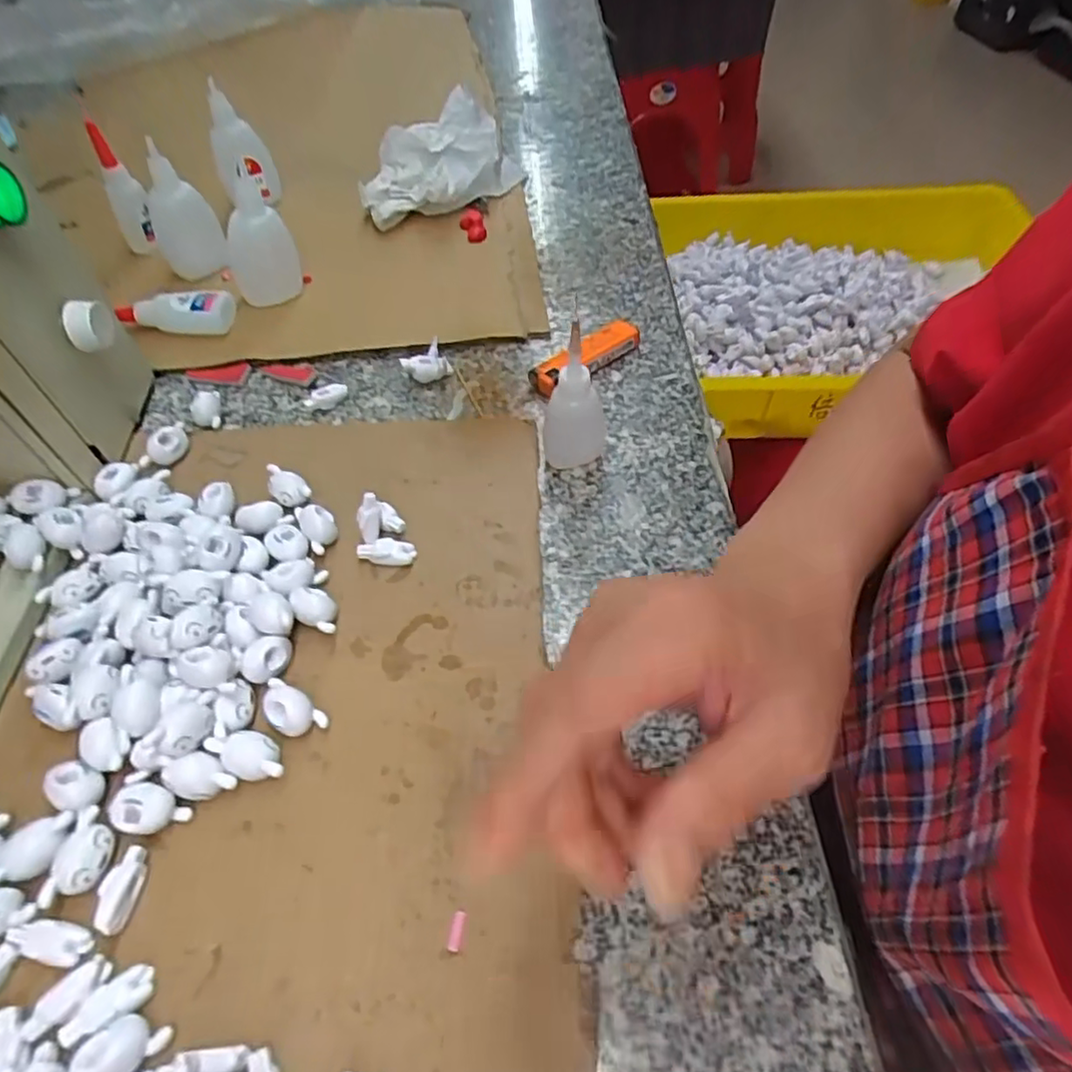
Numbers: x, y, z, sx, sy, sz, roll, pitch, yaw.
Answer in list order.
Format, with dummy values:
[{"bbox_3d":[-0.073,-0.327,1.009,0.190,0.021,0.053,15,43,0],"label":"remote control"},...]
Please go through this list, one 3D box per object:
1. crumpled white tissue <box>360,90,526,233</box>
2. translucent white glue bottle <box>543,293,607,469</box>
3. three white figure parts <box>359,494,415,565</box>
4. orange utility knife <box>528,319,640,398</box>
[{"bbox_3d":[-0.074,-0.307,0.535,0.144,0.065,0.071,-24,56,-13],"label":"crumpled white tissue"},{"bbox_3d":[0.025,-0.078,0.352,0.036,0.092,0.036,-1,54,3],"label":"translucent white glue bottle"},{"bbox_3d":[-0.080,-0.003,0.337,0.027,0.026,0.033,-19,56,-16],"label":"three white figure parts"},{"bbox_3d":[0.034,-0.120,0.429,0.087,0.015,0.024,-33,61,-24],"label":"orange utility knife"}]

